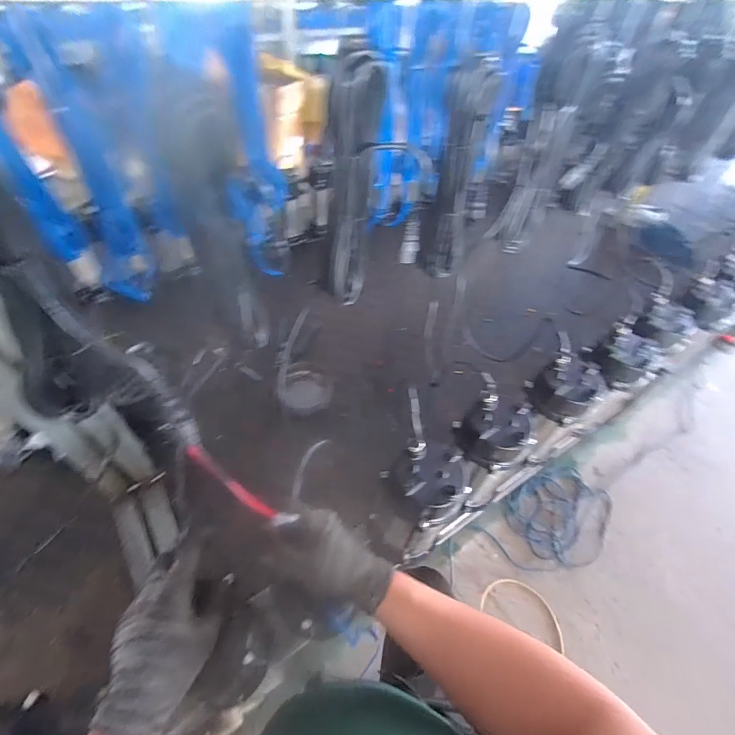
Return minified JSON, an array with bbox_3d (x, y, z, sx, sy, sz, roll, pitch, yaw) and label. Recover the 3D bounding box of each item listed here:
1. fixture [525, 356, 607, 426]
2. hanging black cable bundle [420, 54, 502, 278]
[{"bbox_3d":[0.392,0.045,0.762,0.102,0.080,0.106,3,51,-4],"label":"fixture"},{"bbox_3d":[0.142,-0.294,0.641,0.090,0.332,0.037,18,52,8],"label":"hanging black cable bundle"}]

